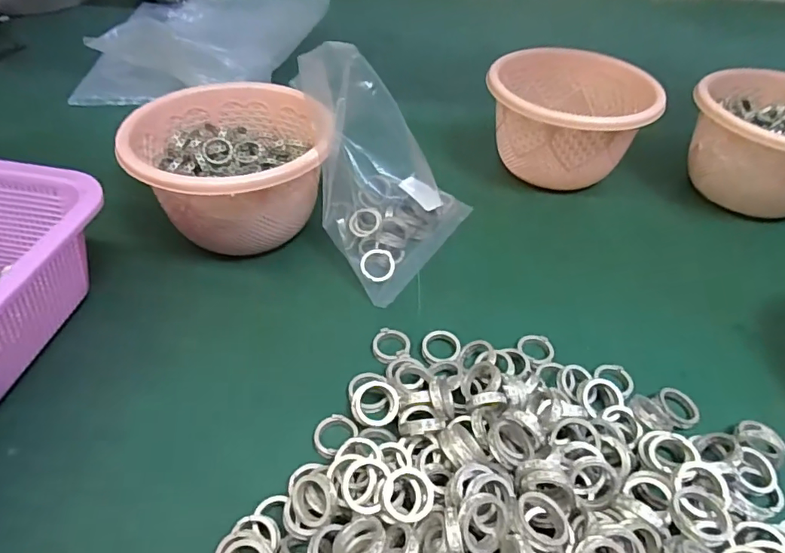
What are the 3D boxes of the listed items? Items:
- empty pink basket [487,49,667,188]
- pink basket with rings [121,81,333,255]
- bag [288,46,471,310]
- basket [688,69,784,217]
[{"bbox_3d":[0.161,-0.142,0.476,0.145,0.092,0.125,11,44,8],"label":"empty pink basket"},{"bbox_3d":[-0.126,-0.078,0.397,0.137,0.095,0.141,-20,48,-23],"label":"pink basket with rings"},{"bbox_3d":[-0.003,-0.085,0.376,0.093,0.135,0.134,26,48,23],"label":"bag"},{"bbox_3d":[0.341,-0.112,0.457,0.146,0.093,0.132,30,50,26],"label":"basket"}]

